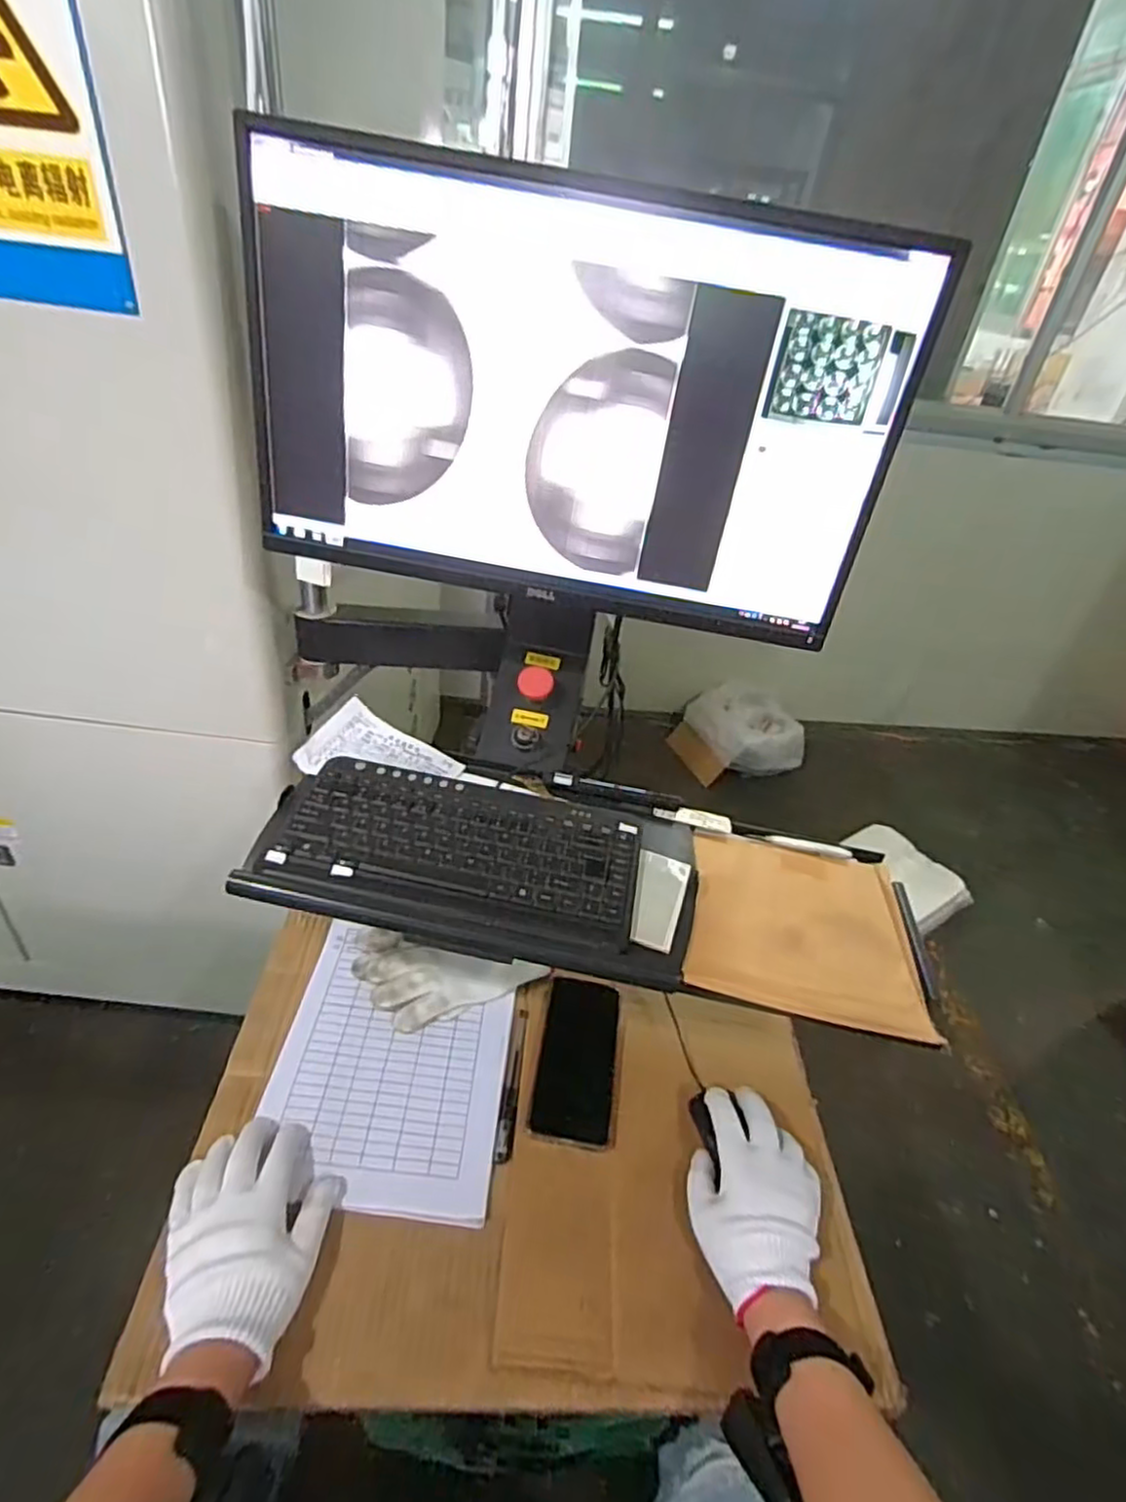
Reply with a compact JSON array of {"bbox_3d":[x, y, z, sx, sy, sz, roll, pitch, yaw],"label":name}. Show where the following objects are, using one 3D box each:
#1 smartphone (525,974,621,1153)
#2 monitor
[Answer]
[{"bbox_3d":[0.015,0.298,0.677,0.074,0.016,0.160,10,37,3],"label":"smartphone"},{"bbox_3d":[0.006,-0.285,0.593,0.537,0.319,0.052,10,37,2],"label":"monitor"}]

